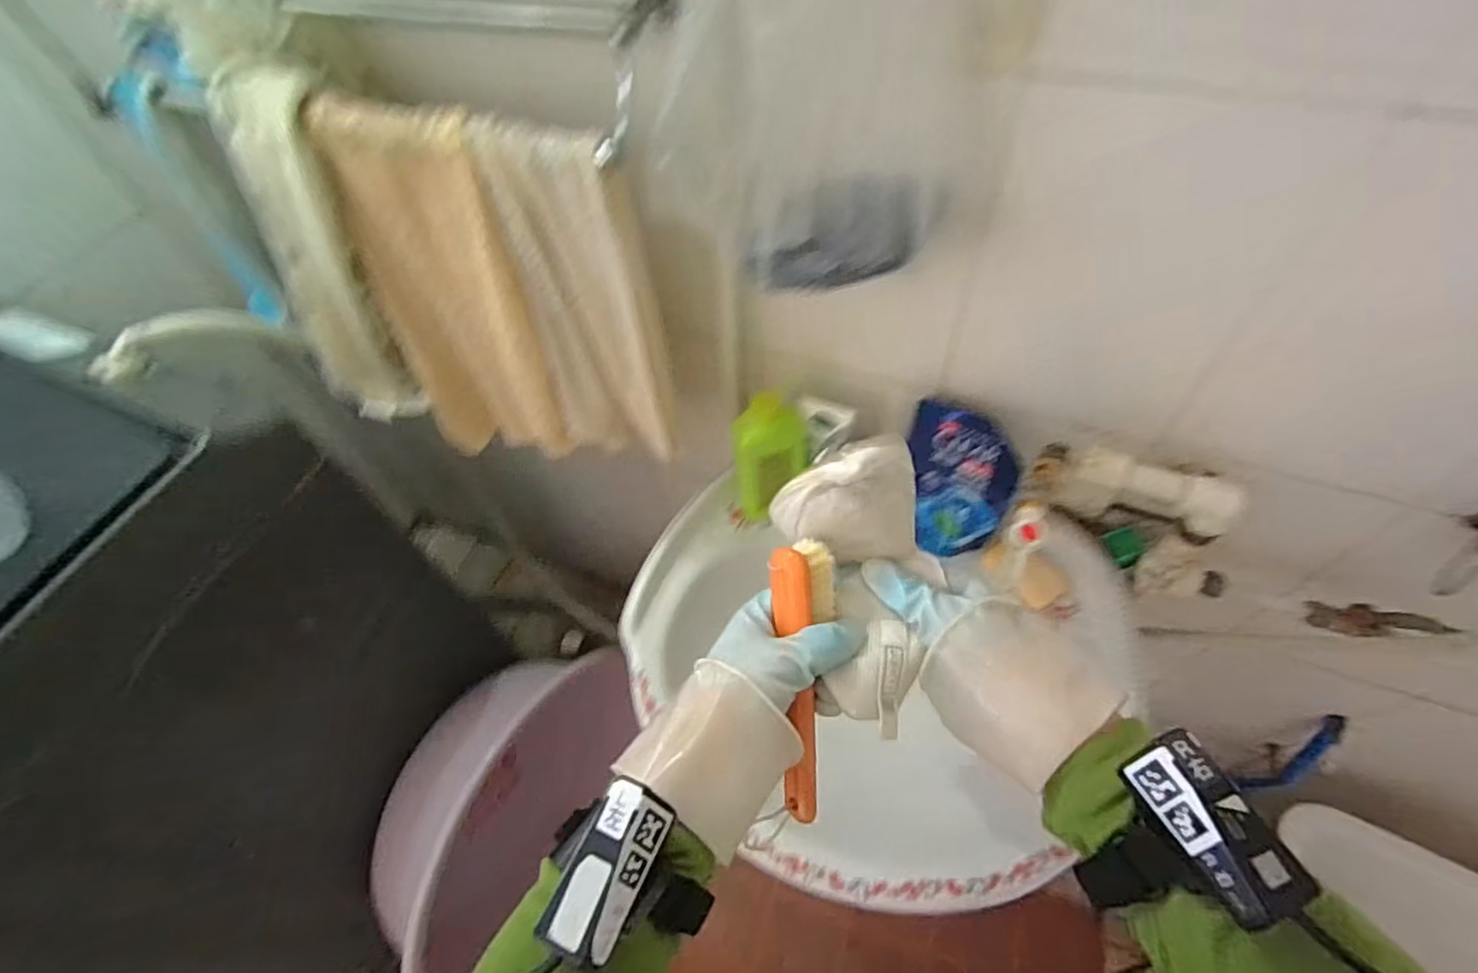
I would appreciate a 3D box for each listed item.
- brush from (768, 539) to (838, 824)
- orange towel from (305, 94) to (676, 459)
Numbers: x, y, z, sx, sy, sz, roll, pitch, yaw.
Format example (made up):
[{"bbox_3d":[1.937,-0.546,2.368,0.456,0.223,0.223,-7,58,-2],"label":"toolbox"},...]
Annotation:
[{"bbox_3d":[0.042,0.122,0.398,0.039,0.027,0.175,-2,96,4],"label":"brush"},{"bbox_3d":[-0.213,-0.159,0.610,0.288,0.342,0.069,11,57,12],"label":"orange towel"}]

